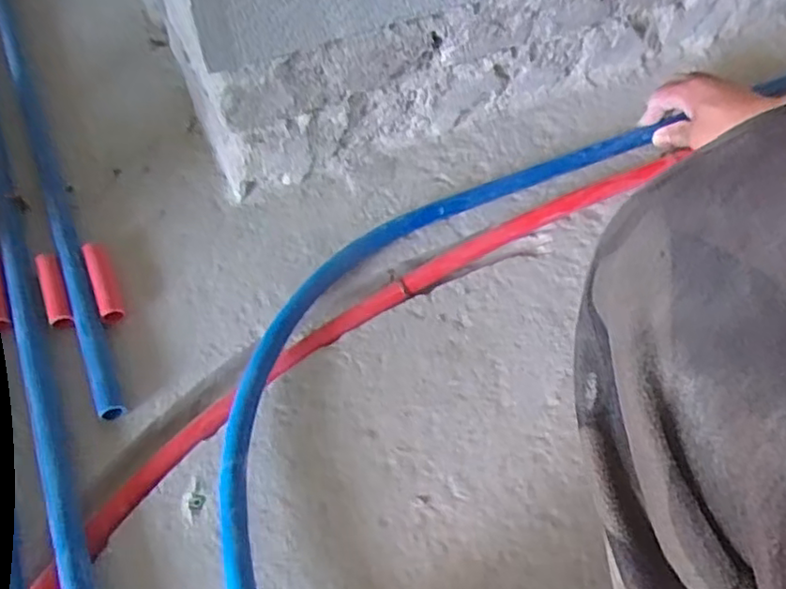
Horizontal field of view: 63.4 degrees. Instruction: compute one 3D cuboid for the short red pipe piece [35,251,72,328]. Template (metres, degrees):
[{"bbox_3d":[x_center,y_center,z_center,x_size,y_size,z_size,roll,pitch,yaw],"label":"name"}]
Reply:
[{"bbox_3d":[-0.302,-0.005,0.566,0.018,0.014,0.080,-21,59,-15],"label":"short red pipe piece"}]

